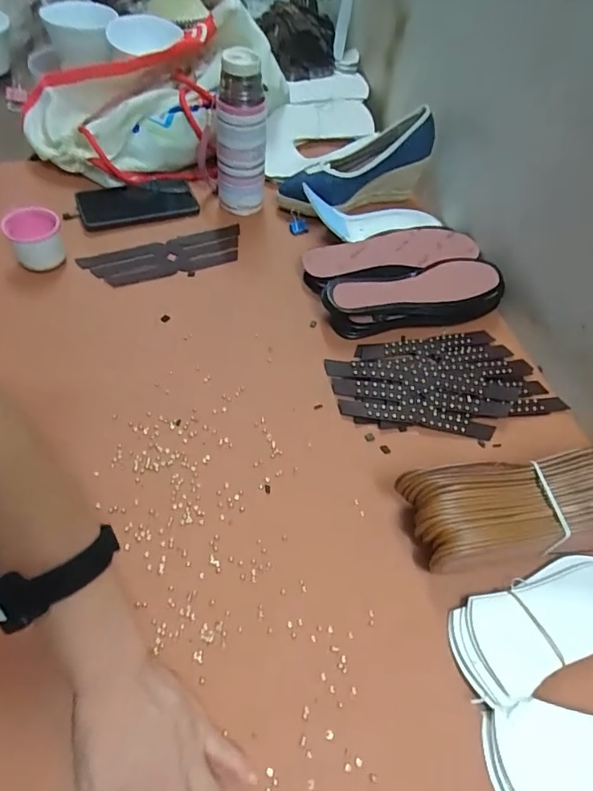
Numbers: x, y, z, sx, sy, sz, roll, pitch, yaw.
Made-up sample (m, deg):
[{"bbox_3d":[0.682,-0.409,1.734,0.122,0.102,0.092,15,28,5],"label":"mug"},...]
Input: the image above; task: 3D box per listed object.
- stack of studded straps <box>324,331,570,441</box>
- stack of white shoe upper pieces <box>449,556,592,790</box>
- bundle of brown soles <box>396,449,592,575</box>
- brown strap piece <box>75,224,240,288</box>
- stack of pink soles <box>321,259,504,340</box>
[{"bbox_3d":[0.168,-0.019,0.575,0.250,0.016,0.137,-4,56,-9],"label":"stack of studded straps"},{"bbox_3d":[0.265,0.229,0.407,0.252,0.011,0.179,-5,56,-6],"label":"stack of white shoe upper pieces"},{"bbox_3d":[0.226,0.103,0.457,0.245,0.081,0.086,-3,57,-6],"label":"bundle of brown soles"},{"bbox_3d":[-0.175,-0.187,0.673,0.212,0.008,0.075,-19,60,-17],"label":"brown strap piece"},{"bbox_3d":[0.146,-0.125,0.624,0.226,0.054,0.076,-9,56,-12],"label":"stack of pink soles"}]

